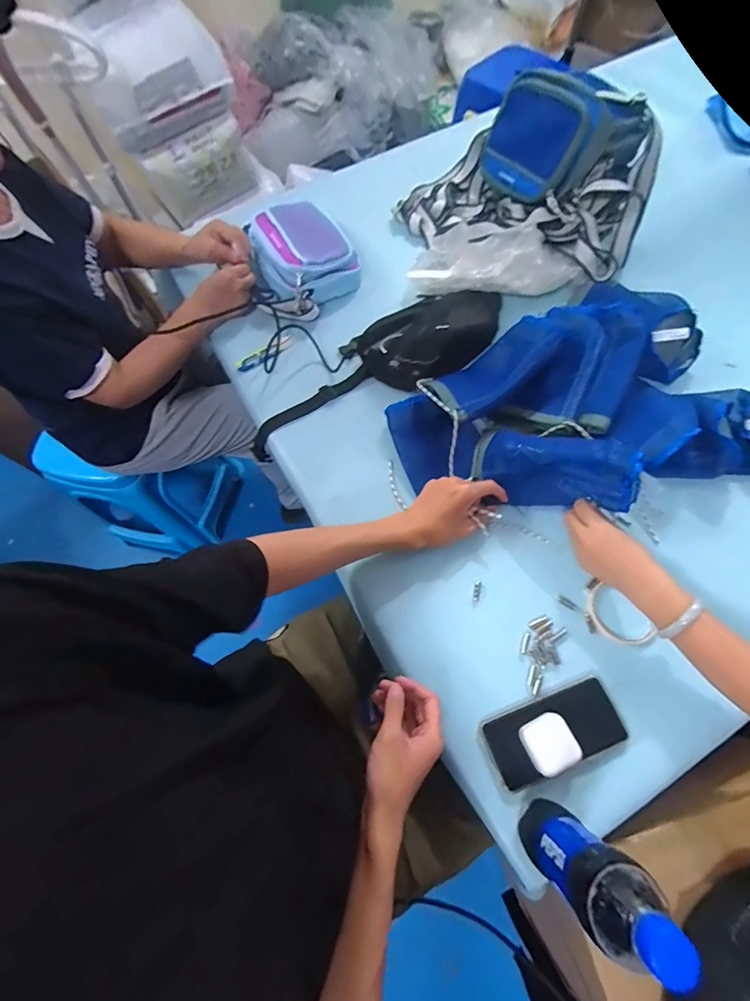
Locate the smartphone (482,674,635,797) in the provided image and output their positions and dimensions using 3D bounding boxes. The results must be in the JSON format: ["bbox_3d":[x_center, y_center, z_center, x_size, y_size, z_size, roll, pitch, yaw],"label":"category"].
[{"bbox_3d":[0.215,0.276,0.495,0.166,0.012,0.079,-21,67,-6],"label":"smartphone"}]

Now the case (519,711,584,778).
[{"bbox_3d":[0.204,0.284,0.484,0.059,0.025,0.054,-26,68,-9],"label":"case"}]

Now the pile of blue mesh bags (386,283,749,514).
[{"bbox_3d":[0.297,-0.140,0.616,0.514,0.098,0.313,-13,67,-3],"label":"pile of blue mesh bags"}]

